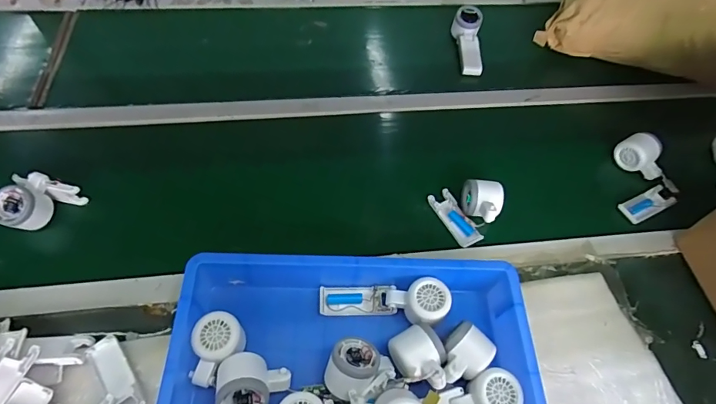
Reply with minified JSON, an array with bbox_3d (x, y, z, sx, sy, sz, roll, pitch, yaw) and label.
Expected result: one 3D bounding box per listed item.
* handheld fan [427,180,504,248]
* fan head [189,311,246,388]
[{"bbox_3d":[0.183,0.004,0.693,0.090,0.057,0.101,-25,62,-19],"label":"handheld fan"},{"bbox_3d":[-0.175,0.186,0.530,0.055,0.059,0.081,16,57,6],"label":"fan head"}]

